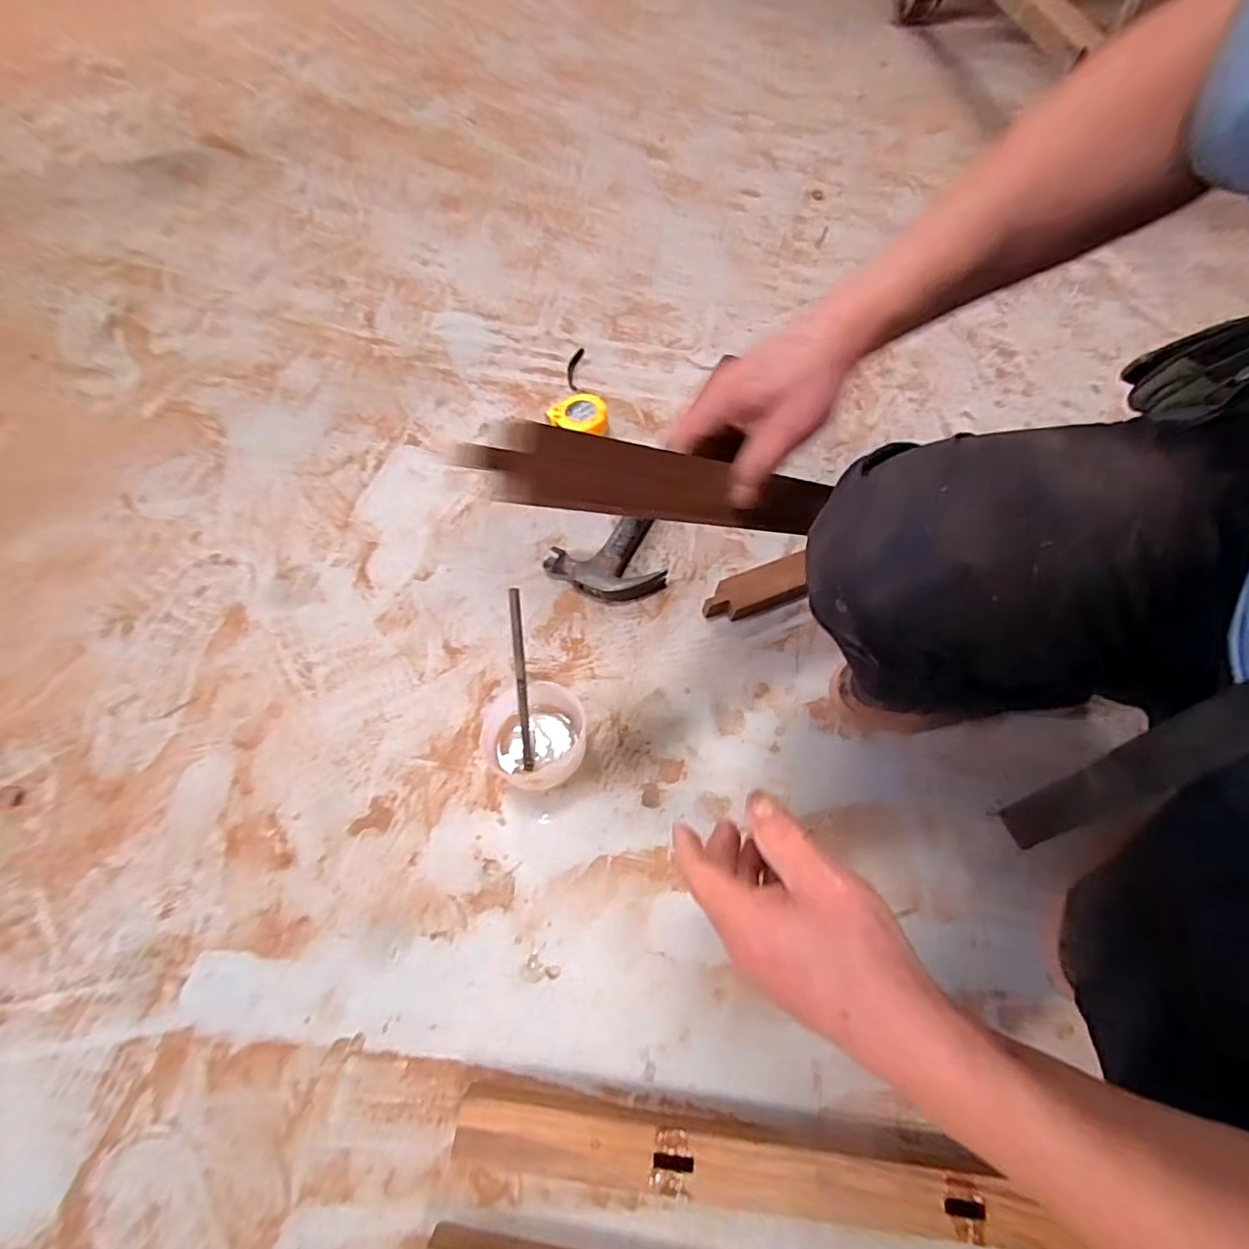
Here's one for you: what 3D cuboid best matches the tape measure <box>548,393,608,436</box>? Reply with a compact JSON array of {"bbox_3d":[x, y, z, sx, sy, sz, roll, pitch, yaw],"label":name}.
[{"bbox_3d":[-0.058,-0.272,0.771,0.075,0.031,0.060,13,66,3],"label":"tape measure"}]

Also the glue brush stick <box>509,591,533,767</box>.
[{"bbox_3d":[-0.098,0.055,0.557,0.010,0.012,0.179,-3,104,-4],"label":"glue brush stick"}]

